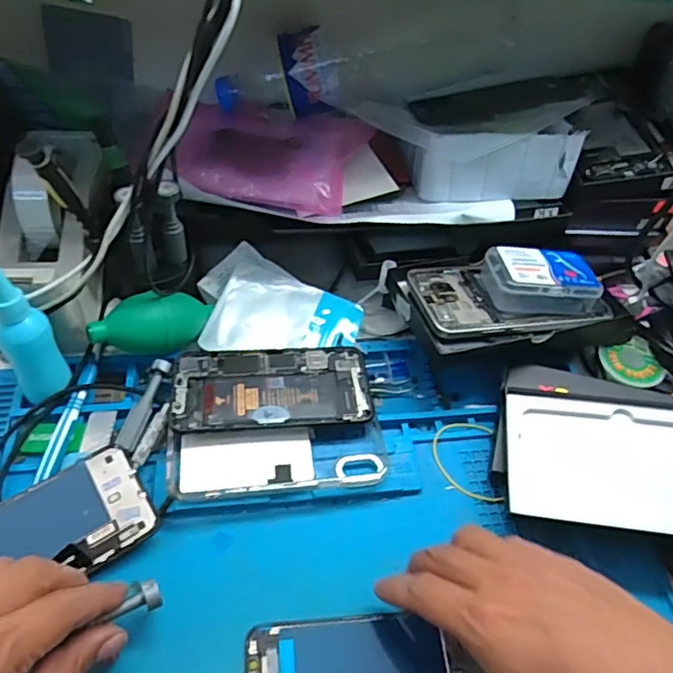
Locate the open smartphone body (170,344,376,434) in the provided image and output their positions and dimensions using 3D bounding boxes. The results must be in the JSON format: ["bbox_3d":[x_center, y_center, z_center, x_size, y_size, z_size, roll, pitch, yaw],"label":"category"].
[{"bbox_3d":[-0.048,0.037,0.429,0.146,0.008,0.072,-2,52,-7],"label":"open smartphone body"}]

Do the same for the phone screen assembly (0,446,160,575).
[{"bbox_3d":[-0.192,0.131,0.357,0.142,0.010,0.070,-29,67,-20],"label":"phone screen assembly"}]

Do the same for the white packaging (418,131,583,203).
[{"bbox_3d":[0.135,-0.142,0.471,0.137,0.056,0.017,-4,52,-8],"label":"white packaging"}]

